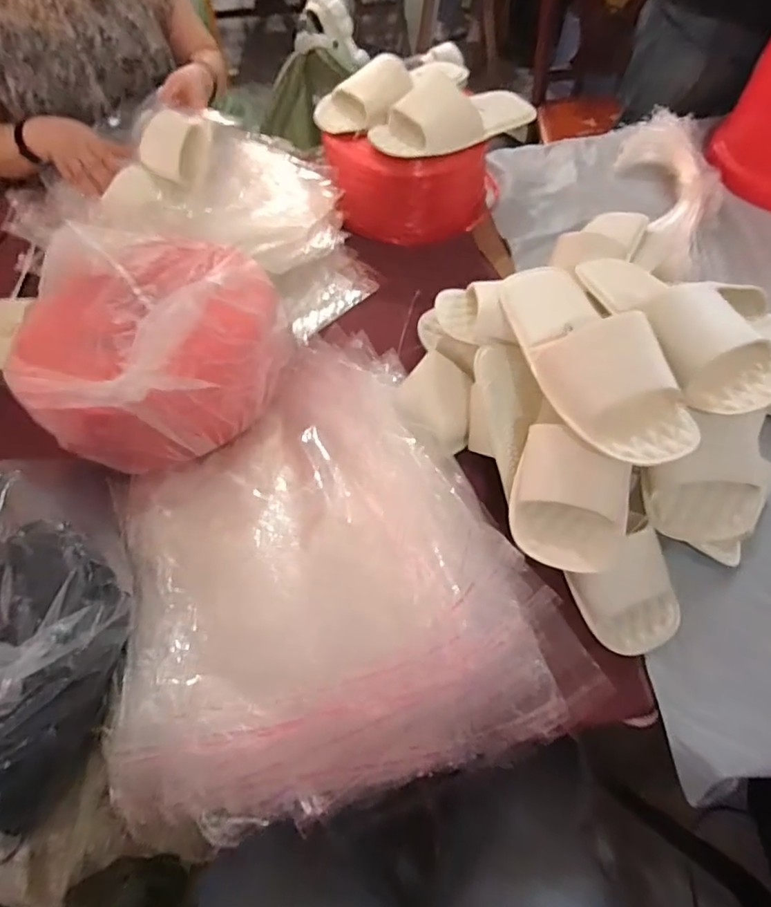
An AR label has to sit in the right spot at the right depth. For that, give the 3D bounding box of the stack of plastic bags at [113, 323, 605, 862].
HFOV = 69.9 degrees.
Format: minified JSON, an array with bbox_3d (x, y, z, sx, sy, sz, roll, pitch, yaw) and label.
[{"bbox_3d":[-0.062,0.095,0.566,0.403,0.092,0.446,-16,58,-7],"label":"stack of plastic bags"}]

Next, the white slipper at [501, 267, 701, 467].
[{"bbox_3d":[0.202,-0.108,0.551,0.114,0.056,0.273,-20,59,-10],"label":"white slipper"}]

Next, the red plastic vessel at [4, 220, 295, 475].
[{"bbox_3d":[-0.254,-0.140,0.636,0.278,0.173,0.262,-4,57,0],"label":"red plastic vessel"}]

